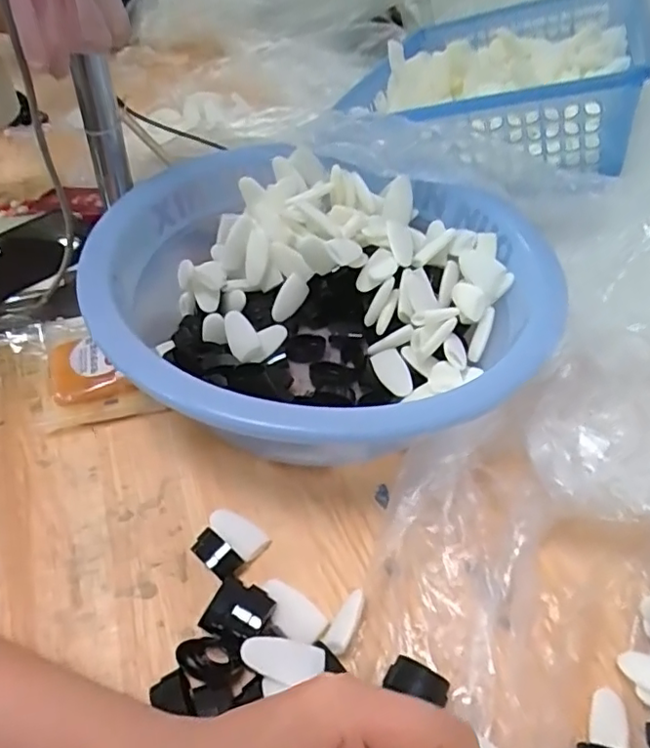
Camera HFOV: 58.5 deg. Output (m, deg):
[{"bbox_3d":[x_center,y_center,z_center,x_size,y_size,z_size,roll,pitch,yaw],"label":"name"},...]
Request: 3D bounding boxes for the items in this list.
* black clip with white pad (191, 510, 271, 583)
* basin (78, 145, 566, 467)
[{"bbox_3d":[-0.064,0.107,0.373,0.040,0.013,0.041,27,51,20],"label":"black clip with white pad"},{"bbox_3d":[-0.001,-0.057,0.463,0.328,0.108,0.339,-23,53,-23],"label":"basin"}]

